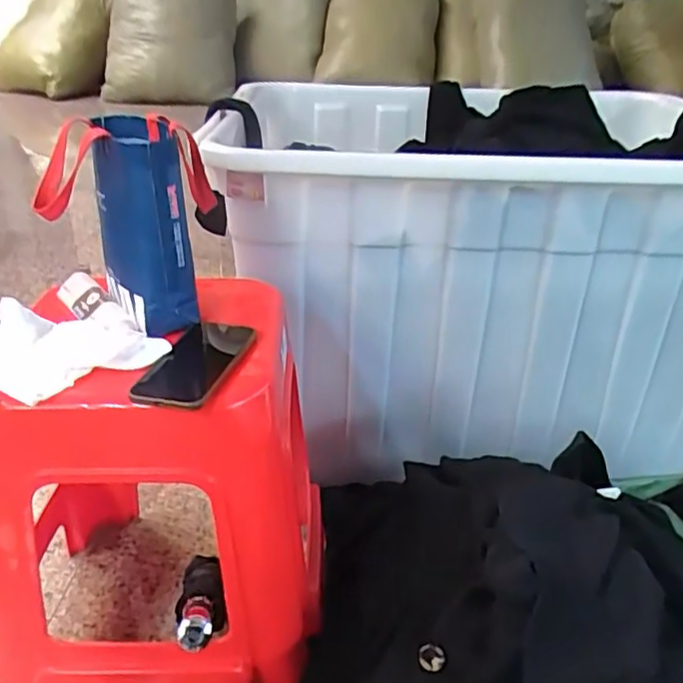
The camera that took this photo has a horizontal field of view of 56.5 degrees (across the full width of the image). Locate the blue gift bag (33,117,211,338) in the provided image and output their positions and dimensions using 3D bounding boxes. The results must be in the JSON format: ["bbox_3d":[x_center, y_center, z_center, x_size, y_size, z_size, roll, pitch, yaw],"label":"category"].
[{"bbox_3d":[-0.228,-0.139,0.725,0.087,0.208,0.174,-10,31,-19],"label":"blue gift bag"}]

